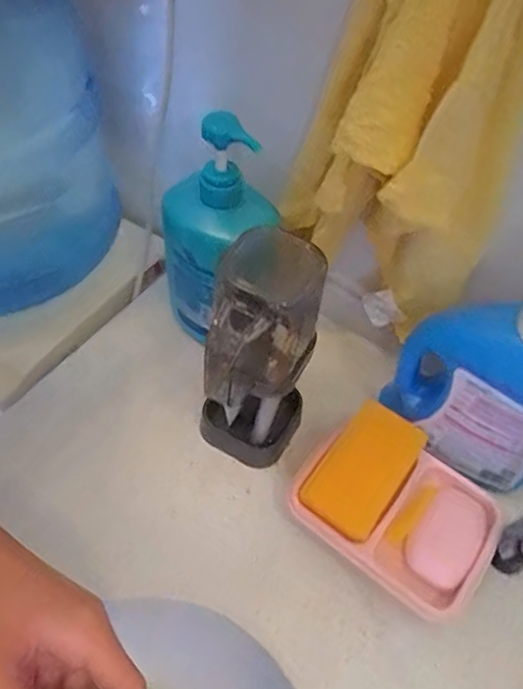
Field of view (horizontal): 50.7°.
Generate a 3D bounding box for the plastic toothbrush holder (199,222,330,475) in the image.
[{"bbox_3d":[-0.003,0.014,0.438,0.082,0.217,0.080,2,53,-4],"label":"plastic toothbrush holder"}]

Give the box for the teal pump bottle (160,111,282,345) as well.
[{"bbox_3d":[-0.040,-0.091,0.497,0.070,0.227,0.087,-35,63,-26],"label":"teal pump bottle"}]

